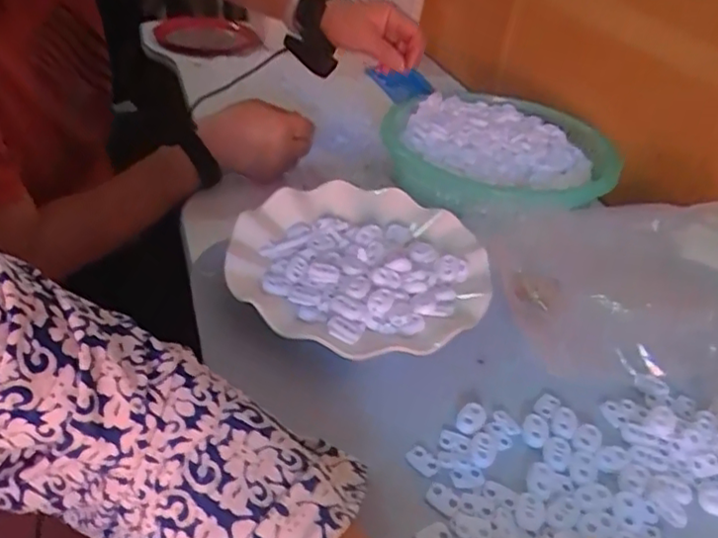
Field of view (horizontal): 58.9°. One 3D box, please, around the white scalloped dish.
[{"bbox_3d":[0.000,0.000,0.463,0.177,0.037,0.186,1,38,-1],"label":"white scalloped dish"}]

